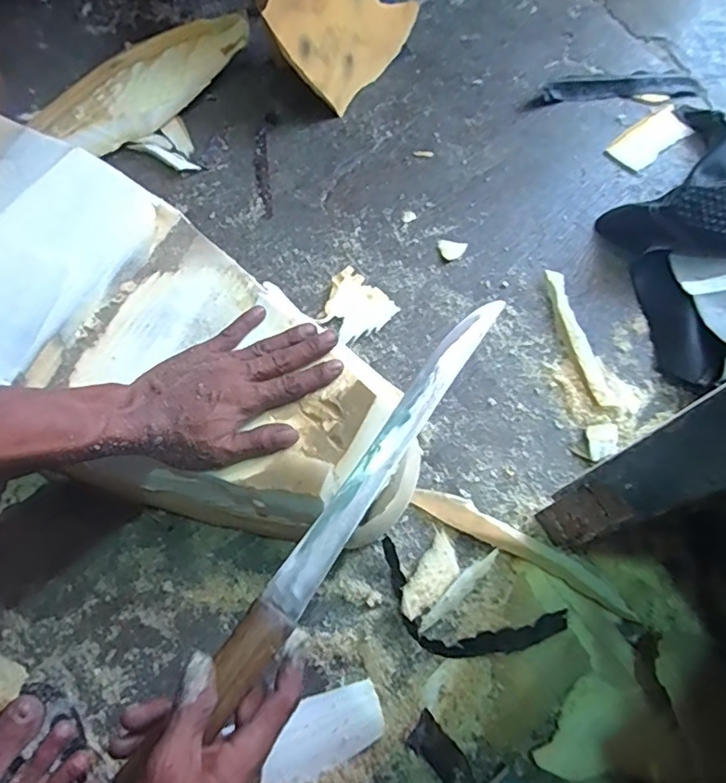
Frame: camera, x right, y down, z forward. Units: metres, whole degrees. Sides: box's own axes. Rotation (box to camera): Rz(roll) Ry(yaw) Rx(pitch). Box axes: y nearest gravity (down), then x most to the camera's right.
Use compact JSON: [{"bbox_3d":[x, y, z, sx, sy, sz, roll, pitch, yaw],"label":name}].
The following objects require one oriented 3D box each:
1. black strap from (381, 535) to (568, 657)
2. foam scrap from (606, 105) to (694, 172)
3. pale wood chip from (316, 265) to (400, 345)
[{"bbox_3d":[0.094,0.215,0.539,0.184,0.022,0.078,21,69,5],"label":"black strap"},{"bbox_3d":[0.413,-0.363,0.804,0.135,0.010,0.056,-36,75,-15],"label":"foam scrap"},{"bbox_3d":[-0.013,-0.101,0.667,0.081,0.011,0.085,-41,76,-17],"label":"pale wood chip"}]

